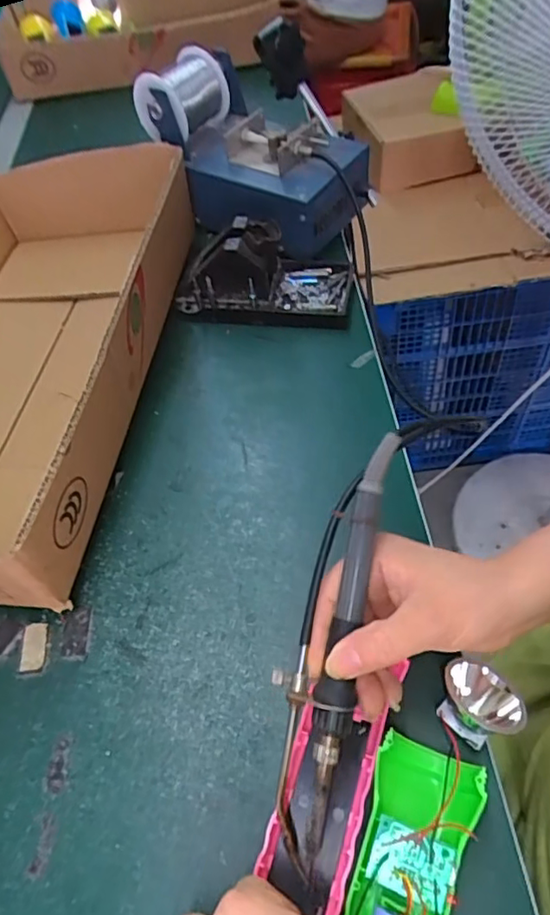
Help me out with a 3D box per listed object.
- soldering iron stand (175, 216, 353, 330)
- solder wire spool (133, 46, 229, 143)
[{"bbox_3d":[-0.010,-0.172,0.502,0.156,0.071,0.083,7,56,10],"label":"soldering iron stand"},{"bbox_3d":[-0.089,-0.351,0.541,0.070,0.058,0.073,28,62,22],"label":"solder wire spool"}]

